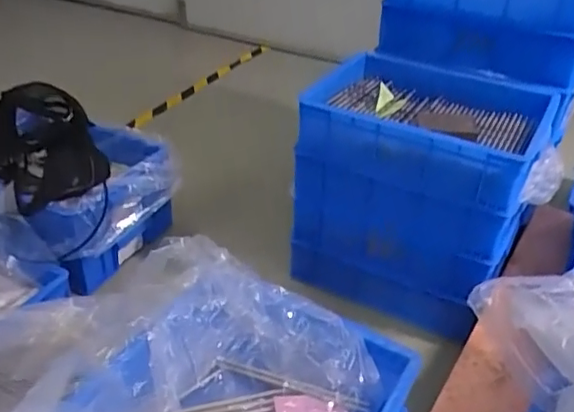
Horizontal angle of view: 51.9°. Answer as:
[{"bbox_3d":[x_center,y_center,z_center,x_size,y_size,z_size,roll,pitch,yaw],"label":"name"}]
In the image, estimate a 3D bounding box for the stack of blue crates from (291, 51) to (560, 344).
[{"bbox_3d":[0.243,-0.023,1.150,0.400,0.405,0.274,17,37,21],"label":"stack of blue crates"}]

